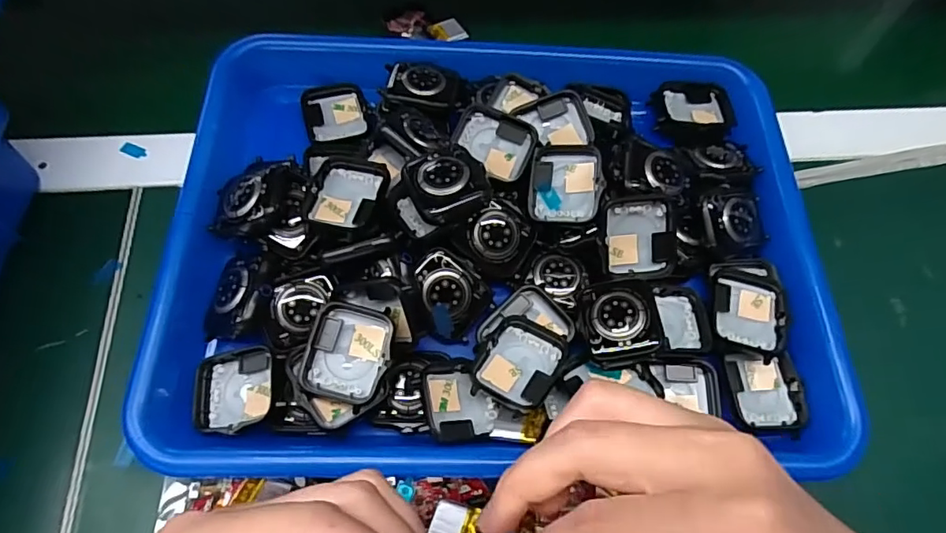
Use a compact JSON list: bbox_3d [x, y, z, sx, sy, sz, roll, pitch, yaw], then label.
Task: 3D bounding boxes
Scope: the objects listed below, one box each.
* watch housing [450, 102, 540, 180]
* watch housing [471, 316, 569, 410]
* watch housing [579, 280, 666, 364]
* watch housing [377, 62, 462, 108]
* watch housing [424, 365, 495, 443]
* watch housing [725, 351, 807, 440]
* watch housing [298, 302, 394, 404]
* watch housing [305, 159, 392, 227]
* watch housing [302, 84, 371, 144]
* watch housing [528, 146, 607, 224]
[{"bbox_3d":[0.011,-0.065,0.291,0.042,0.006,0.034,22,82,1],"label":"watch housing"},{"bbox_3d":[0.023,0.044,0.254,0.036,0.013,0.042,25,65,10],"label":"watch housing"},{"bbox_3d":[0.071,0.026,0.259,0.034,0.012,0.041,-7,66,13],"label":"watch housing"},{"bbox_3d":[-0.030,-0.104,0.317,0.043,0.013,0.031,11,64,3],"label":"watch housing"},{"bbox_3d":[-0.007,0.063,0.249,0.035,0.010,0.032,5,53,-34],"label":"watch housing"},{"bbox_3d":[0.142,0.061,0.264,0.035,0.010,0.037,1,64,-2],"label":"watch housing"},{"bbox_3d":[-0.056,0.038,0.244,0.035,0.009,0.041,13,64,4],"label":"watch housing"},{"bbox_3d":[-0.061,-0.035,0.274,0.035,0.016,0.041,9,63,2],"label":"watch housing"},{"bbox_3d":[-0.081,-0.090,0.322,0.036,0.012,0.035,-17,65,-11],"label":"watch housing"},{"bbox_3d":[0.048,-0.043,0.282,0.036,0.009,0.041,4,79,15],"label":"watch housing"}]

